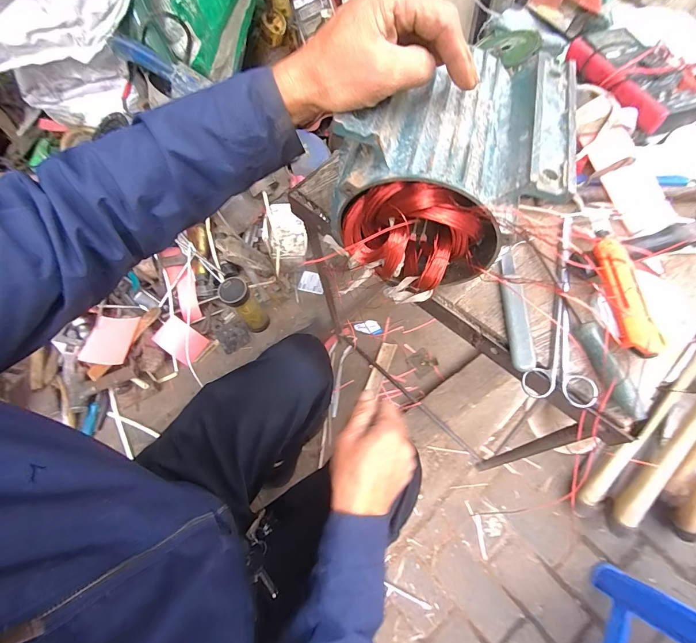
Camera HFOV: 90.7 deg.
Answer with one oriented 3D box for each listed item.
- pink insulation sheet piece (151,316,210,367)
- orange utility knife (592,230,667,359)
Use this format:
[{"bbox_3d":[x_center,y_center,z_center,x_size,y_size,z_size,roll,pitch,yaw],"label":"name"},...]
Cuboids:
[{"bbox_3d":[-0.431,0.049,0.890,0.119,0.015,0.082,41,76,-8],"label":"pink insulation sheet piece"},{"bbox_3d":[0.292,-0.036,0.365,0.029,0.018,0.147,-3,65,5],"label":"orange utility knife"}]

